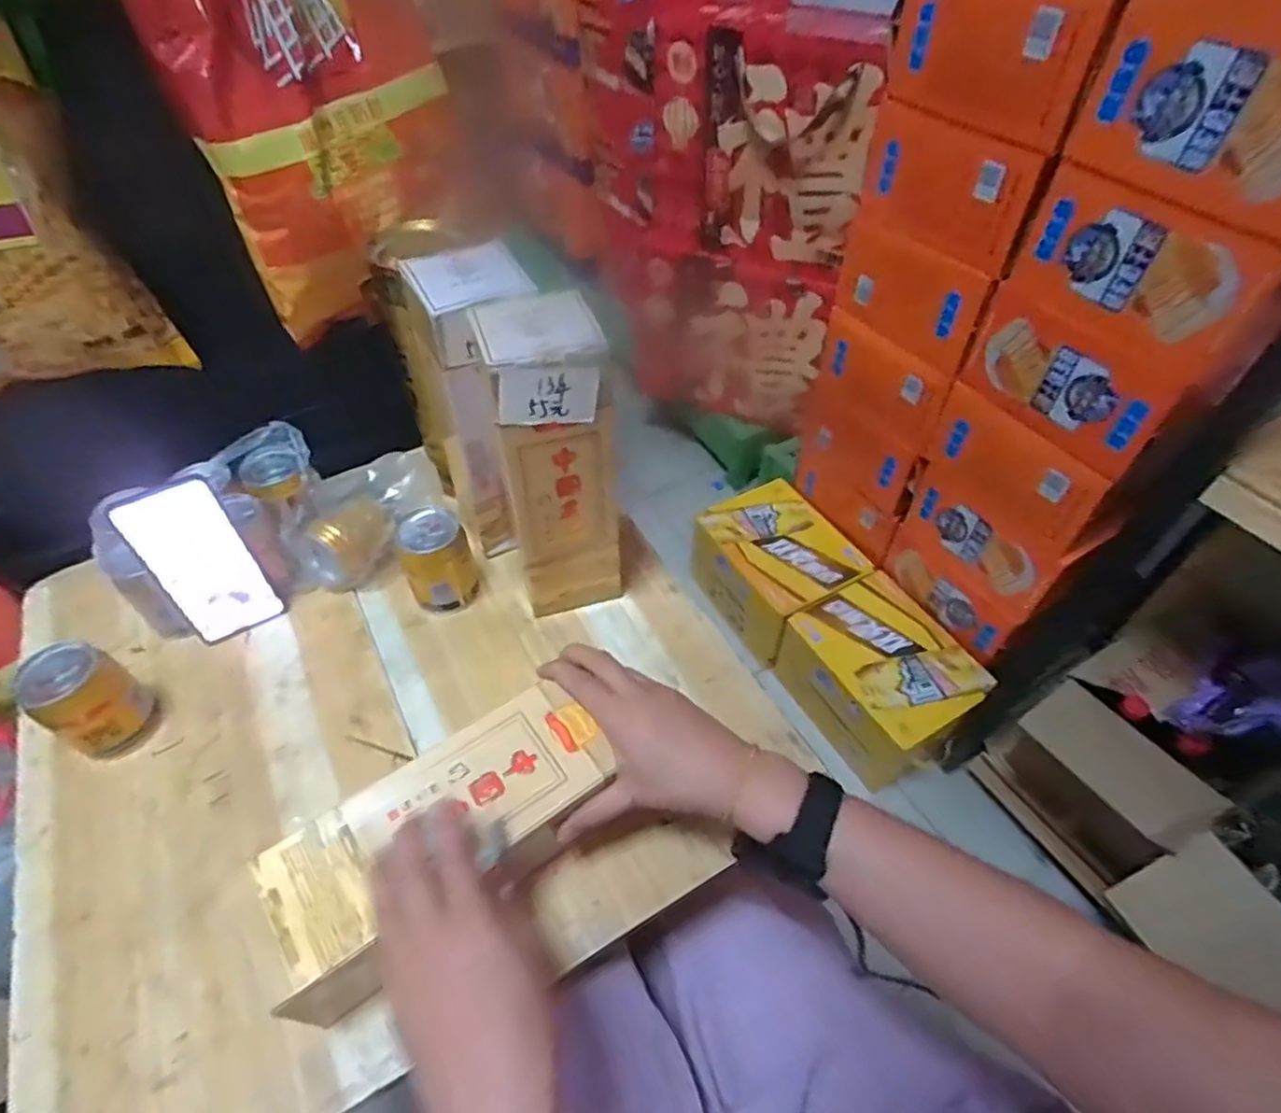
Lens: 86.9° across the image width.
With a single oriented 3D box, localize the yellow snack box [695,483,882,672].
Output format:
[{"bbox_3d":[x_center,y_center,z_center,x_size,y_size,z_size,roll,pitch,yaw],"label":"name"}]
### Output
[{"bbox_3d":[0.255,0.024,1.299,0.217,0.165,0.279,-25,54,-19],"label":"yellow snack box"}]

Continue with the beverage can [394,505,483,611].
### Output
[{"bbox_3d":[-0.194,0.007,0.652,0.062,0.089,0.064,0,50,0],"label":"beverage can"}]

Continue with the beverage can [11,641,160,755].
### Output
[{"bbox_3d":[-0.447,0.119,0.554,0.059,0.094,0.063,0,50,0],"label":"beverage can"}]

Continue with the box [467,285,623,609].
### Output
[{"bbox_3d":[-0.074,-0.072,0.599,0.087,0.284,0.098,-15,51,-12],"label":"box"}]

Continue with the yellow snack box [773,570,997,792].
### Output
[{"bbox_3d":[0.403,0.206,1.148,0.206,0.184,0.279,-24,53,-19],"label":"yellow snack box"}]

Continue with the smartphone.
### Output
[{"bbox_3d":[-0.391,0.008,0.609,0.075,0.166,0.005,-29,46,-23],"label":"smartphone"}]

